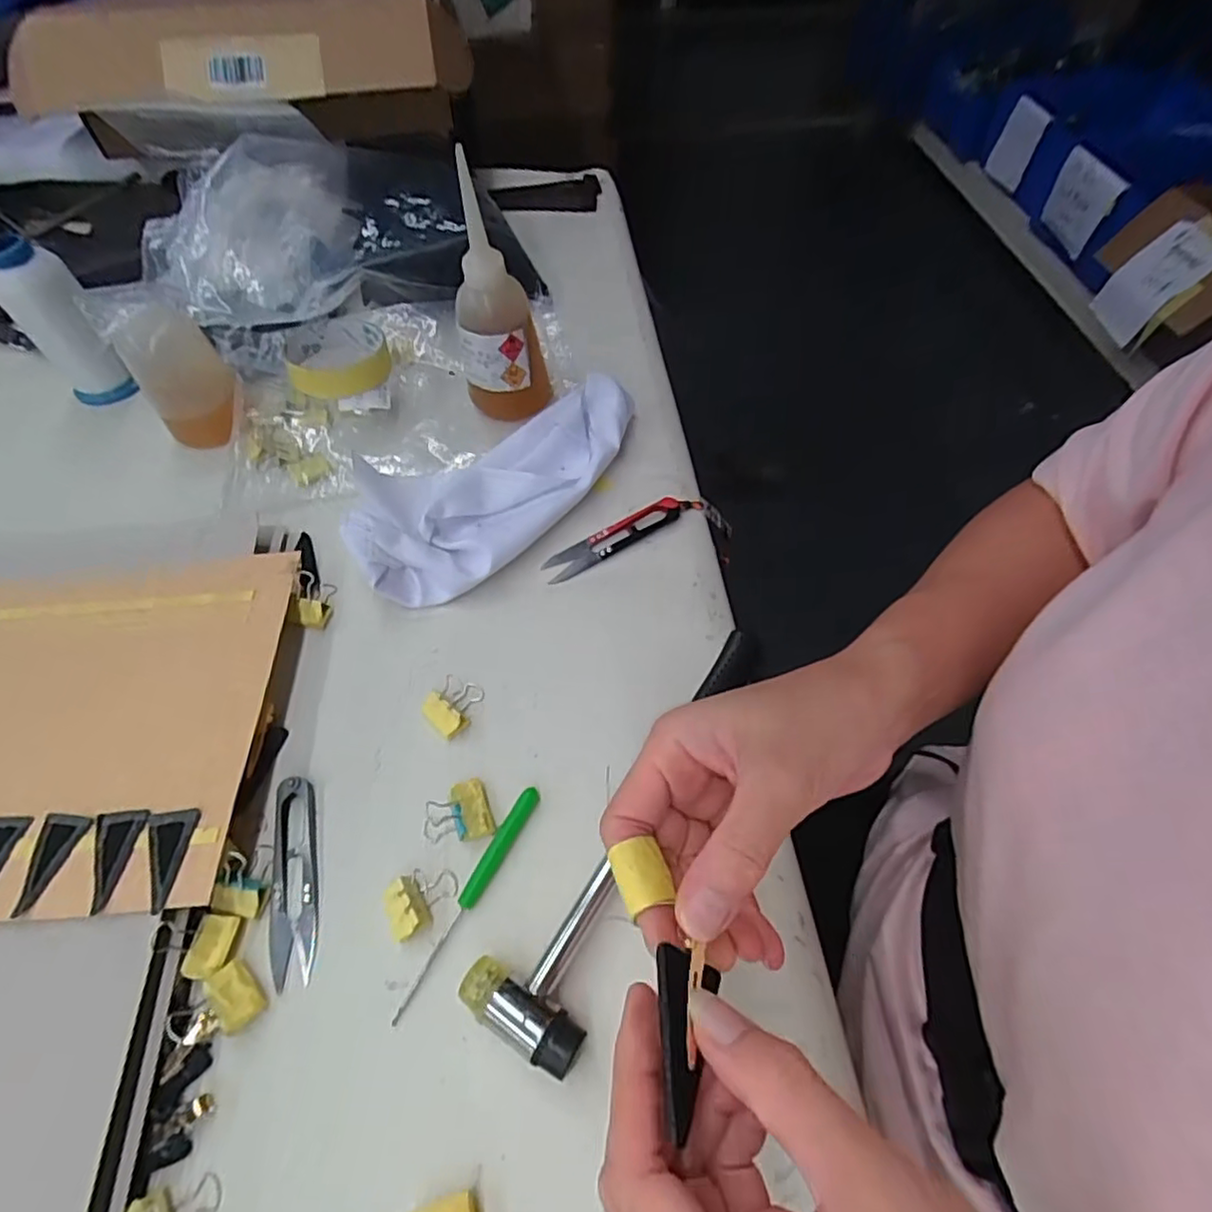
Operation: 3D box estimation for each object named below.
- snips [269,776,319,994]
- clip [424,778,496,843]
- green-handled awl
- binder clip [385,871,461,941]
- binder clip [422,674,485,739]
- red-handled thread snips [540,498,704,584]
[{"bbox_3d":[-0.164,0.140,0.338,0.023,0.007,0.100,-13,58,-9],"label":"snips"},{"bbox_3d":[-0.080,0.112,0.346,0.036,0.016,0.031,-18,59,-12],"label":"clip"},{"bbox_3d":[-0.069,0.146,0.328,0.010,0.008,0.121,24,60,15],"label":"green-handled awl"},{"bbox_3d":[-0.093,0.147,0.328,0.035,0.013,0.026,-30,62,-19],"label":"binder clip"},{"bbox_3d":[-0.087,0.057,0.380,0.035,0.023,0.026,-35,63,-21],"label":"binder clip"},{"bbox_3d":[0.012,-0.052,0.450,0.120,0.010,0.020,-27,61,-17],"label":"red-handled thread snips"}]

